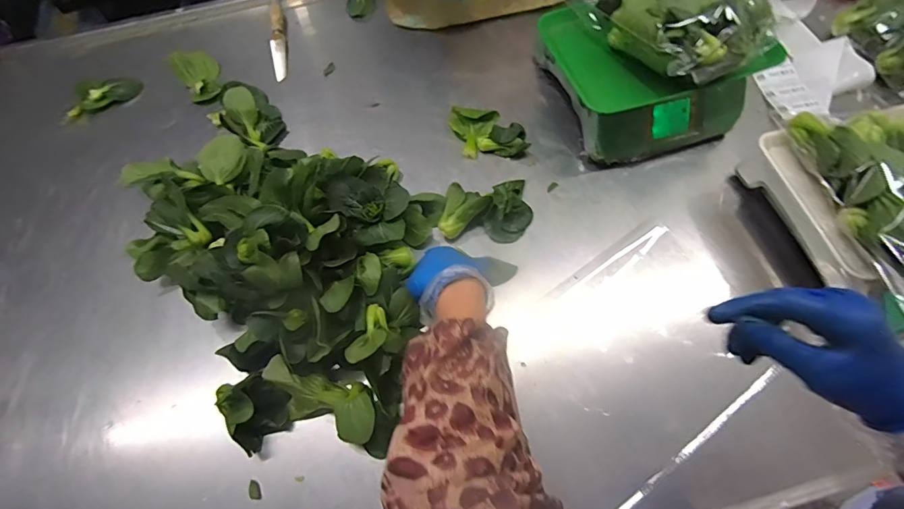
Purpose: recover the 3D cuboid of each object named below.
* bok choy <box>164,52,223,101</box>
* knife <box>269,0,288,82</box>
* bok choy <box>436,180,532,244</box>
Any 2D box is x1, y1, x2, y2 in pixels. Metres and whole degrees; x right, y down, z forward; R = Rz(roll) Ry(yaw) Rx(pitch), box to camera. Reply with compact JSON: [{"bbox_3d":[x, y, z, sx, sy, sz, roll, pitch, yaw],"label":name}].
[{"bbox_3d":[-0.468,-0.334,0.804,0.073,0.046,0.119,-34,67,-12],"label":"bok choy"},{"bbox_3d":[-0.334,-0.410,0.827,0.031,0.010,0.175,-9,79,0],"label":"knife"},{"bbox_3d":[0.051,-0.072,0.625,0.129,0.040,0.101,2,65,4],"label":"bok choy"}]

